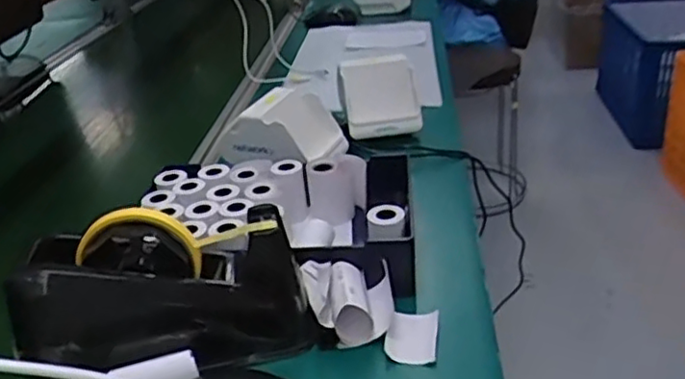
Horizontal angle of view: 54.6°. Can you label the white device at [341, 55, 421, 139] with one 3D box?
[{"bbox_3d":[0.049,-0.115,0.839,0.097,0.086,0.070,-4,28,0],"label":"white device"}]

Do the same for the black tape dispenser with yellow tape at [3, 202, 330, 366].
[{"bbox_3d":[-0.127,0.075,0.488,0.203,0.102,0.066,-8,28,-6],"label":"black tape dispenser with yellow tape"}]

